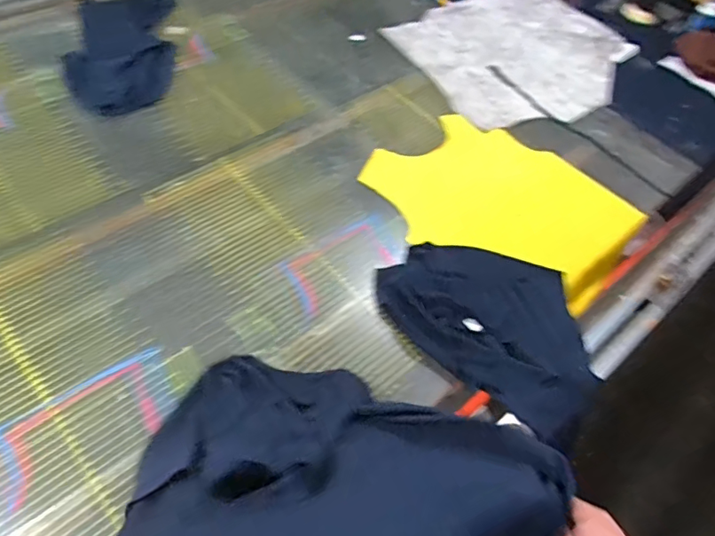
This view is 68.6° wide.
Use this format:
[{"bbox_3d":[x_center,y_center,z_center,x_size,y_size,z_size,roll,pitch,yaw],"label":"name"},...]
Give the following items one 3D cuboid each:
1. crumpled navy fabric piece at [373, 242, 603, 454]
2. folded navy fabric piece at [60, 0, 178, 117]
[{"bbox_3d":[0.202,0.062,0.739,0.253,0.056,0.326,-33,65,-28],"label":"crumpled navy fabric piece"},{"bbox_3d":[-0.466,-0.442,1.043,0.193,0.025,0.383,-4,54,-11],"label":"folded navy fabric piece"}]

